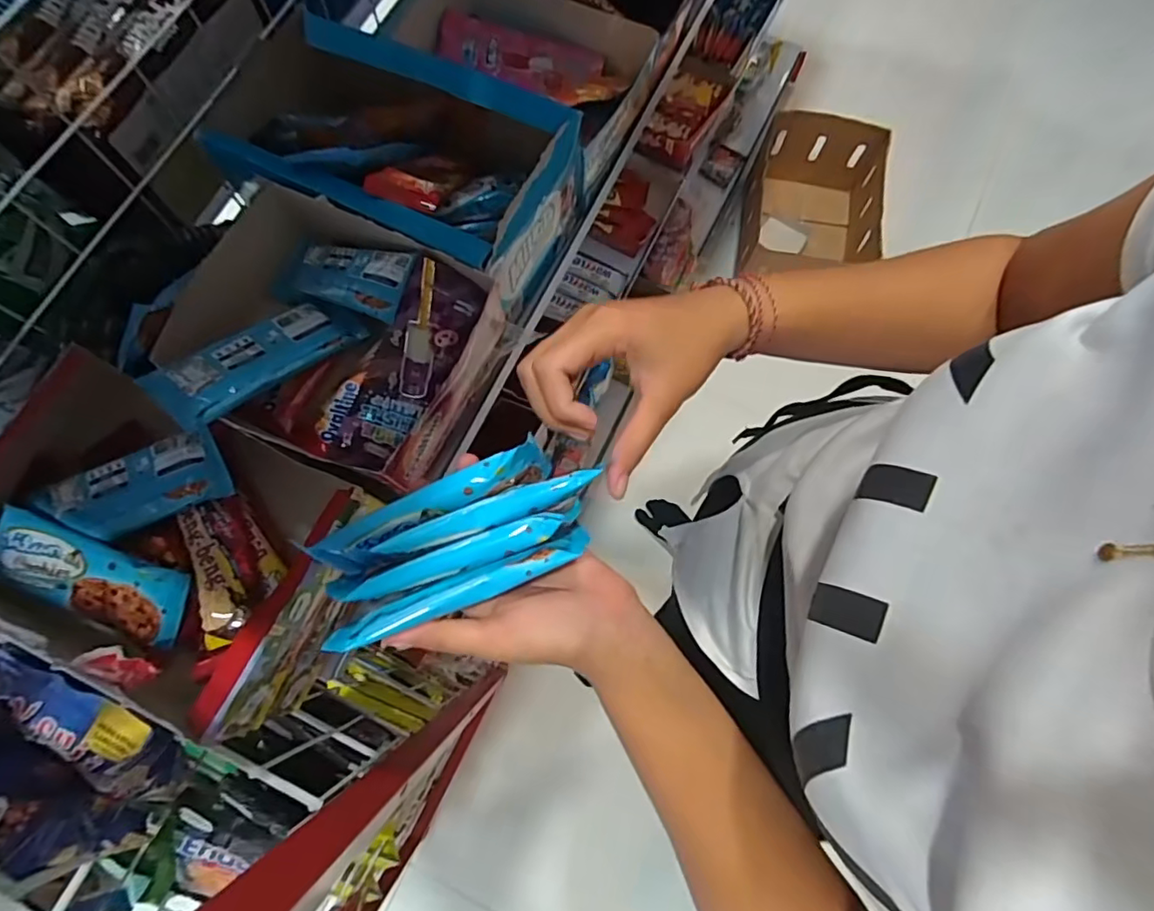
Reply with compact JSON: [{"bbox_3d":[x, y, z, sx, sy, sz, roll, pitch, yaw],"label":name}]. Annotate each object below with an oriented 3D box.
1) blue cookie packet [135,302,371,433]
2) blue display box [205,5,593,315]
[{"bbox_3d":[-0.206,-0.067,0.375,0.056,0.013,0.127,43,55,9],"label":"blue cookie packet"},{"bbox_3d":[-0.124,-0.219,0.444,0.227,0.090,0.145,25,76,5],"label":"blue display box"}]

